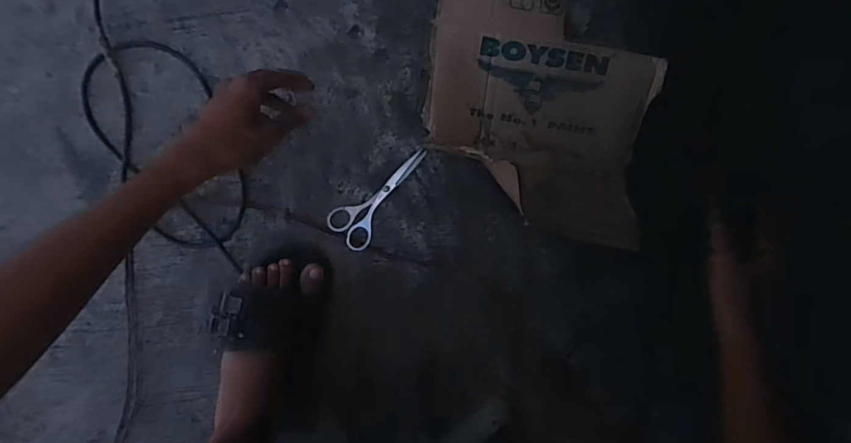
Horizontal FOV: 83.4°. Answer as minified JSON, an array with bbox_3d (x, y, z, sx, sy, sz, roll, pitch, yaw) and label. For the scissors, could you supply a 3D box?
[{"bbox_3d":[-0.053,-0.031,0.615,0.153,0.010,0.060,-43,100,-4],"label":"scissors"}]

